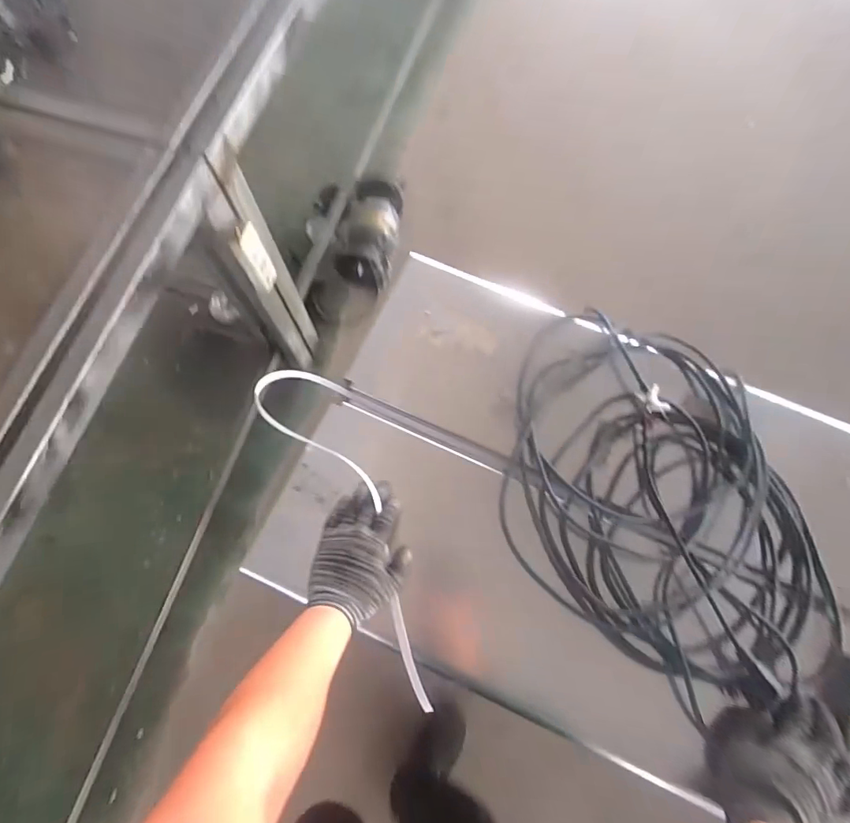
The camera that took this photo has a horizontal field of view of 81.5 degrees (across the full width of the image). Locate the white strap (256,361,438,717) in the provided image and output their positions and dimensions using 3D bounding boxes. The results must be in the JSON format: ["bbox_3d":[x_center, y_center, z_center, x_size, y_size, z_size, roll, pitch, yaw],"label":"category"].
[{"bbox_3d":[-0.119,0.166,0.680,0.133,0.065,0.505,-10,70,-26],"label":"white strap"}]

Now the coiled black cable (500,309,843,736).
[{"bbox_3d":[0.308,0.120,0.697,0.382,0.070,0.544,-10,73,-2],"label":"coiled black cable"}]

